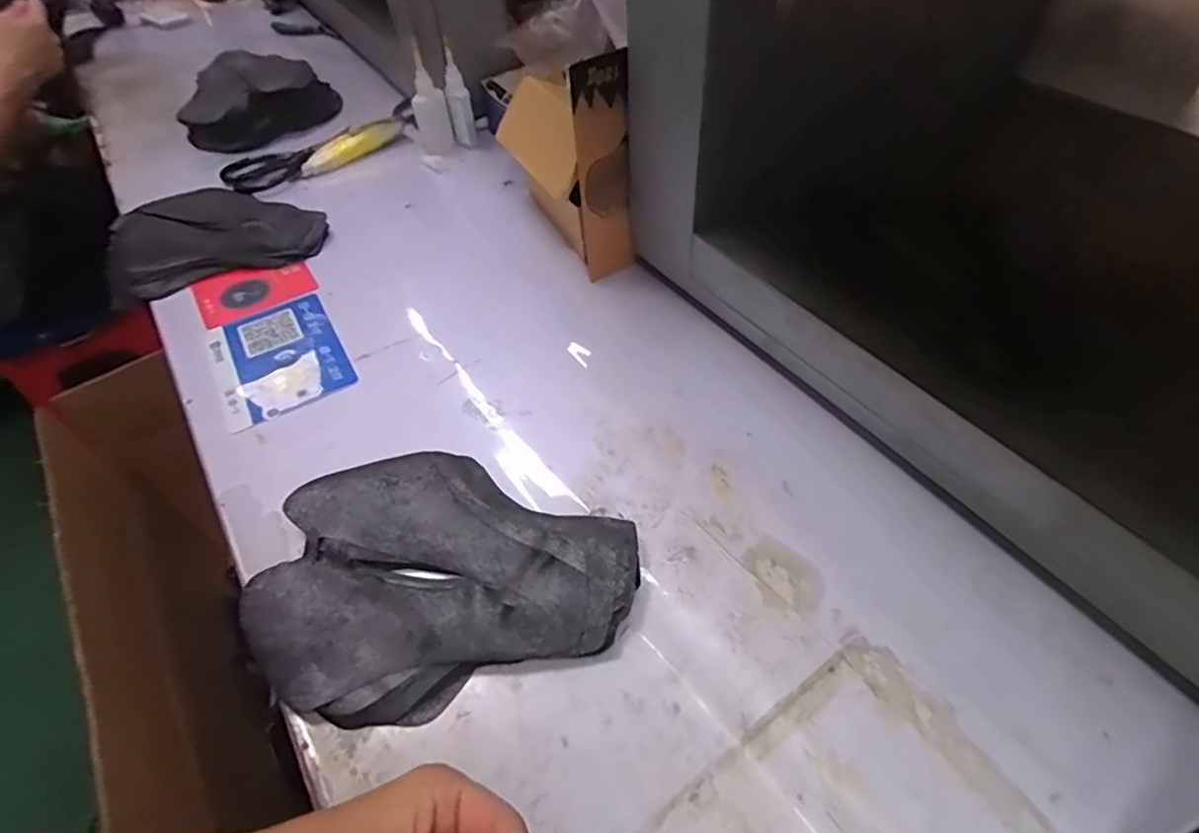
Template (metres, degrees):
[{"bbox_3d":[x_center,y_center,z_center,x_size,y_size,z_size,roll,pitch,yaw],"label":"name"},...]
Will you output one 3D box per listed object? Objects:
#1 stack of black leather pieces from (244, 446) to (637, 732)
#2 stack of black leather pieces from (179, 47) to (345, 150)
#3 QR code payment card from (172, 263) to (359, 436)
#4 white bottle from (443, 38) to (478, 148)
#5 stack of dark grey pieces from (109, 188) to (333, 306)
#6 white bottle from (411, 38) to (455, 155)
[{"bbox_3d":[-0.121,0.120,0.433,0.256,0.022,0.199,22,56,21],"label":"stack of black leather pieces"},{"bbox_3d":[-0.543,-0.499,0.923,0.209,0.055,0.260,-34,57,-21],"label":"stack of black leather pieces"},{"bbox_3d":[-0.349,-0.091,0.632,0.130,0.010,0.250,-32,56,-20],"label":"QR code payment card"},{"bbox_3d":[-0.194,-0.432,0.822,0.029,0.119,0.037,-12,52,-6],"label":"white bottle"},{"bbox_3d":[-0.471,-0.233,0.743,0.241,0.022,0.210,-21,53,-13],"label":"stack of dark grey pieces"},{"bbox_3d":[-0.231,-0.424,0.816,0.044,0.121,0.032,-22,54,-13],"label":"white bottle"}]

